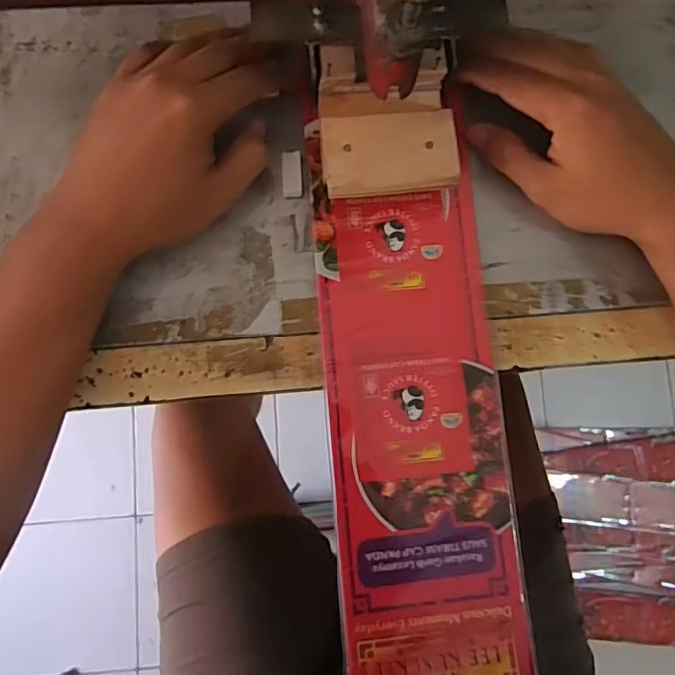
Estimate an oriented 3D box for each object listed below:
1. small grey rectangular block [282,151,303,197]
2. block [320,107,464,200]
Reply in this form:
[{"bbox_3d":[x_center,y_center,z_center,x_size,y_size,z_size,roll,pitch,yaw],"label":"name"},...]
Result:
[{"bbox_3d":[-0.029,-0.105,0.361,0.012,0.004,0.029,-2,84,-4],"label":"small grey rectangular block"},{"bbox_3d":[0.031,-0.111,0.335,0.080,0.006,0.049,-6,82,-4],"label":"block"}]

